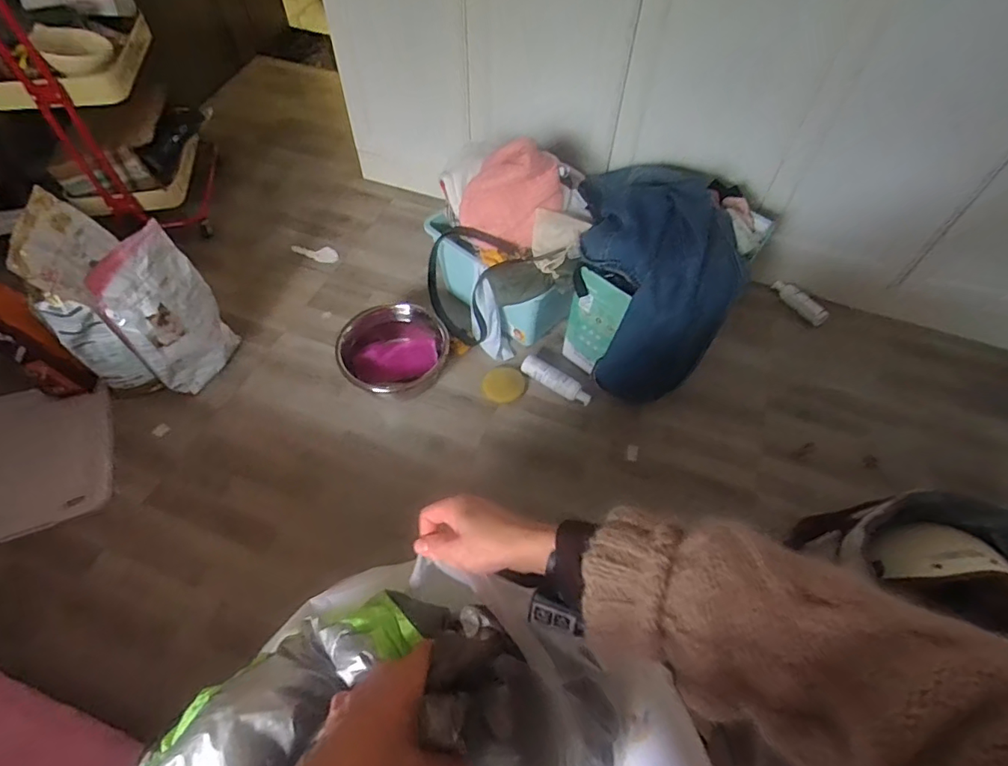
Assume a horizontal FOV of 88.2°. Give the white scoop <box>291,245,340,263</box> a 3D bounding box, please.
[{"bbox_3d":[-0.547,-0.383,1.518,0.151,0.016,0.052,22,58,12],"label":"white scoop"}]

